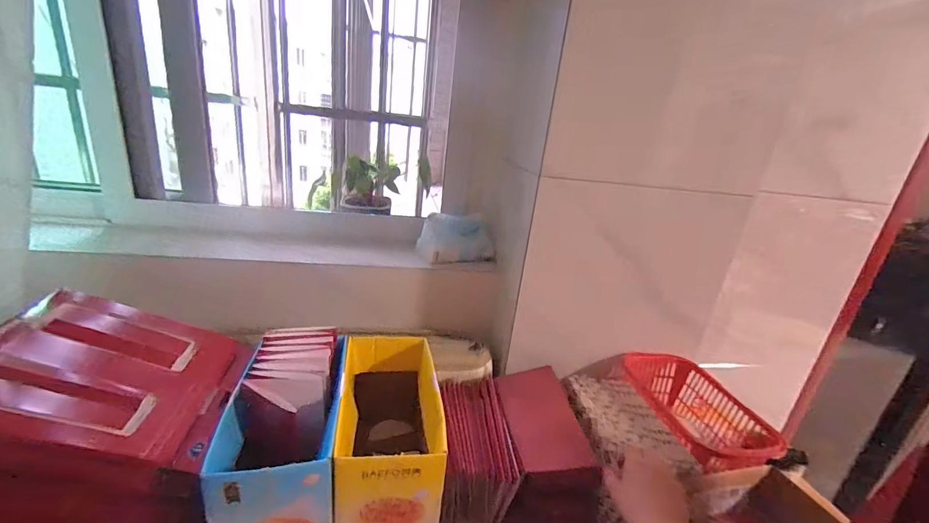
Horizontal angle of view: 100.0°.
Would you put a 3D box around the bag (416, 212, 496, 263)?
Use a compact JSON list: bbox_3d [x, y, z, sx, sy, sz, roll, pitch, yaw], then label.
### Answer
[{"bbox_3d":[-0.015,-0.044,0.726,0.139,0.076,0.069,1,21,-15],"label":"bag"}]

